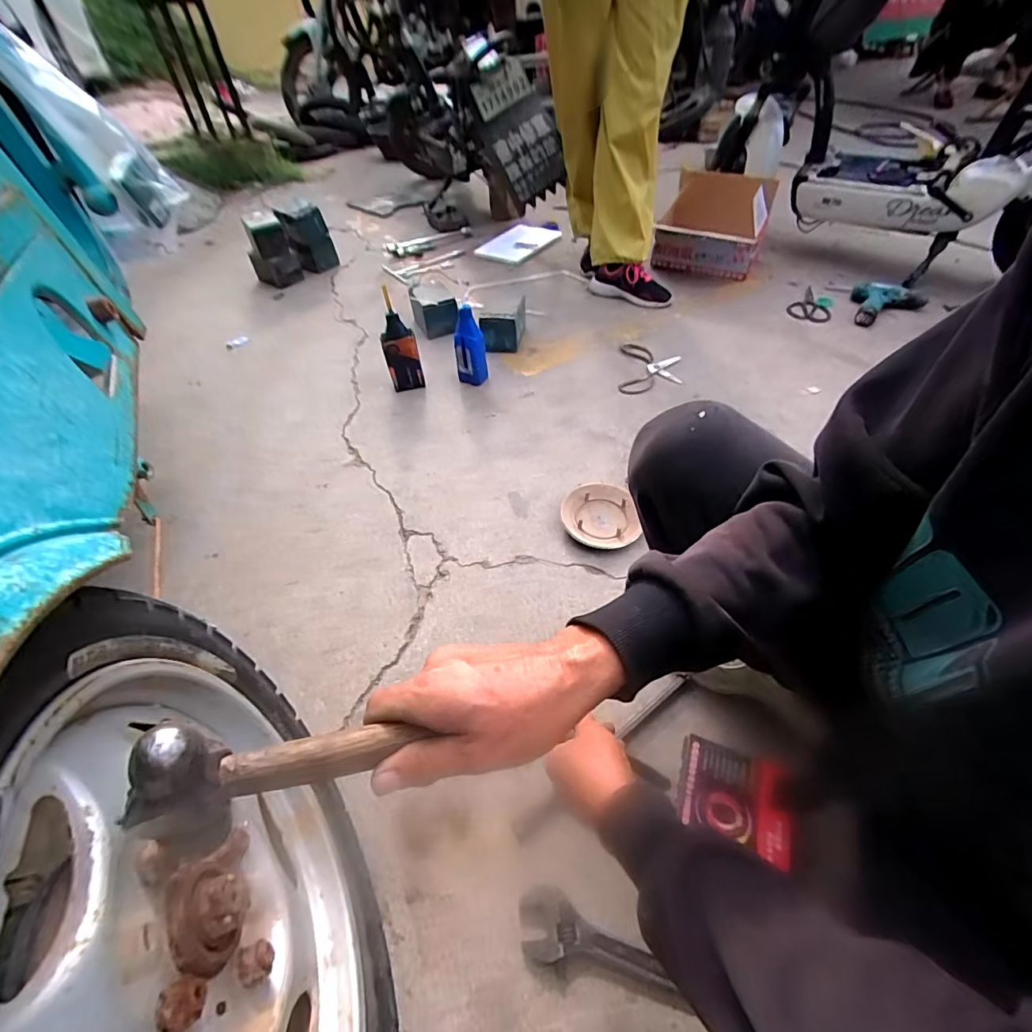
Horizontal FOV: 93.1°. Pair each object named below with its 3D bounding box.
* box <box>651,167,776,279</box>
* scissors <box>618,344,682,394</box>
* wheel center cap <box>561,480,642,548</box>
[{"bbox_3d":[0.647,-0.954,1.581,0.301,0.194,0.357,20,53,21],"label":"box"},{"bbox_3d":[0.330,-0.367,1.204,0.146,0.009,0.200,5,49,9],"label":"scissors"},{"bbox_3d":[0.152,-0.002,0.899,0.133,0.027,0.146,-2,49,3],"label":"wheel center cap"}]

